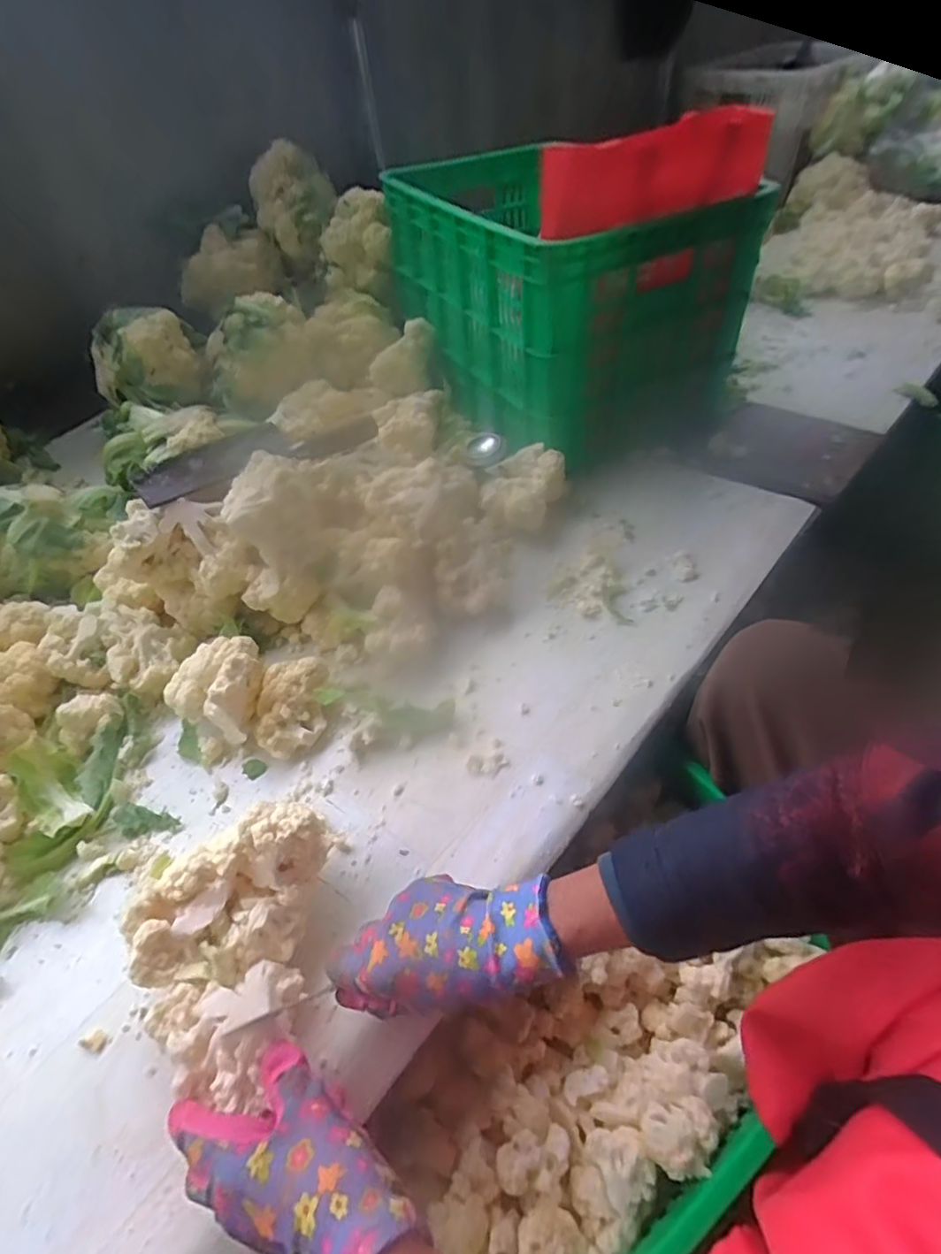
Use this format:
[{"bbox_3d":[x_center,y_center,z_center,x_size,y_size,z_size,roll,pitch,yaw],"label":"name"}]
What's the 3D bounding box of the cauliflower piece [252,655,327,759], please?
[{"bbox_3d":[-0.172,0.079,0.592,0.055,0.054,0.083,1,48,7],"label":"cauliflower piece"}]

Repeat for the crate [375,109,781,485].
[{"bbox_3d":[0.133,-0.500,0.923,0.332,0.284,0.471,-23,50,-15],"label":"crate"}]

